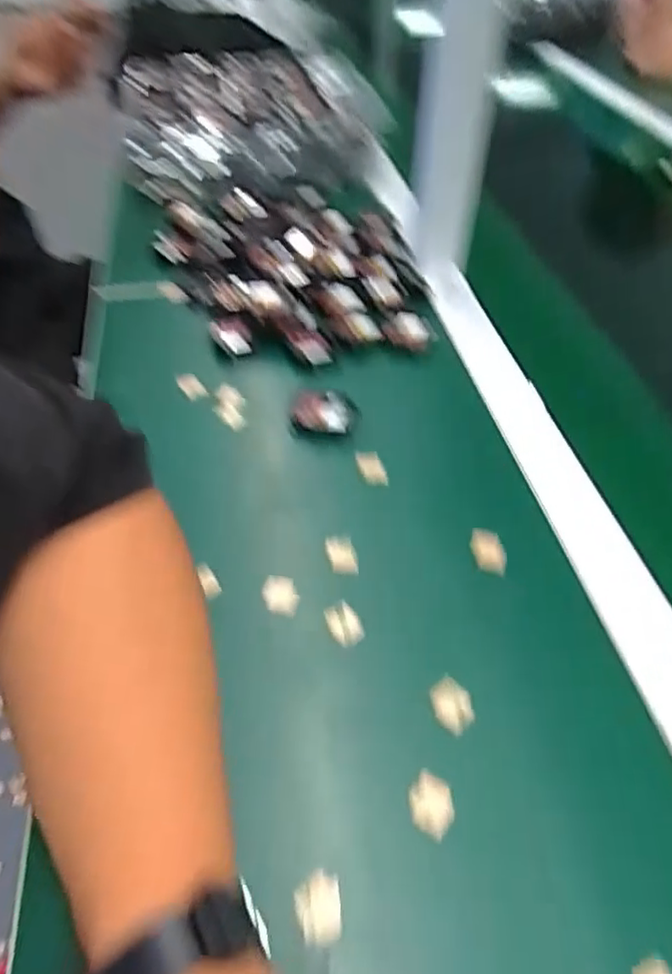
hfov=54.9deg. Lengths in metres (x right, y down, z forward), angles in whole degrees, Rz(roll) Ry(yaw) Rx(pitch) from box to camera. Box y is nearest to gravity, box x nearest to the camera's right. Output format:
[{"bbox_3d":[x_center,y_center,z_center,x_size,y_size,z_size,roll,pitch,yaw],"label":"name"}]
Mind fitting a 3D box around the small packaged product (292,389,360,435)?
[{"bbox_3d":[-0.008,-0.057,0.471,0.047,0.007,0.044,3,46,1],"label":"small packaged product"}]

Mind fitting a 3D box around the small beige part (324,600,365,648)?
[{"bbox_3d":[0.005,0.076,0.357,0.017,0.012,0.021,-20,50,-20],"label":"small beige part"}]

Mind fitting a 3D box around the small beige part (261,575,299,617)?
[{"bbox_3d":[-0.032,0.062,0.370,0.020,0.007,0.022,1,46,-1],"label":"small beige part"}]

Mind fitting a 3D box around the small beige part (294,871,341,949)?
[{"bbox_3d":[-0.007,0.173,0.265,0.018,0.013,0.022,-10,47,-11],"label":"small beige part"}]

